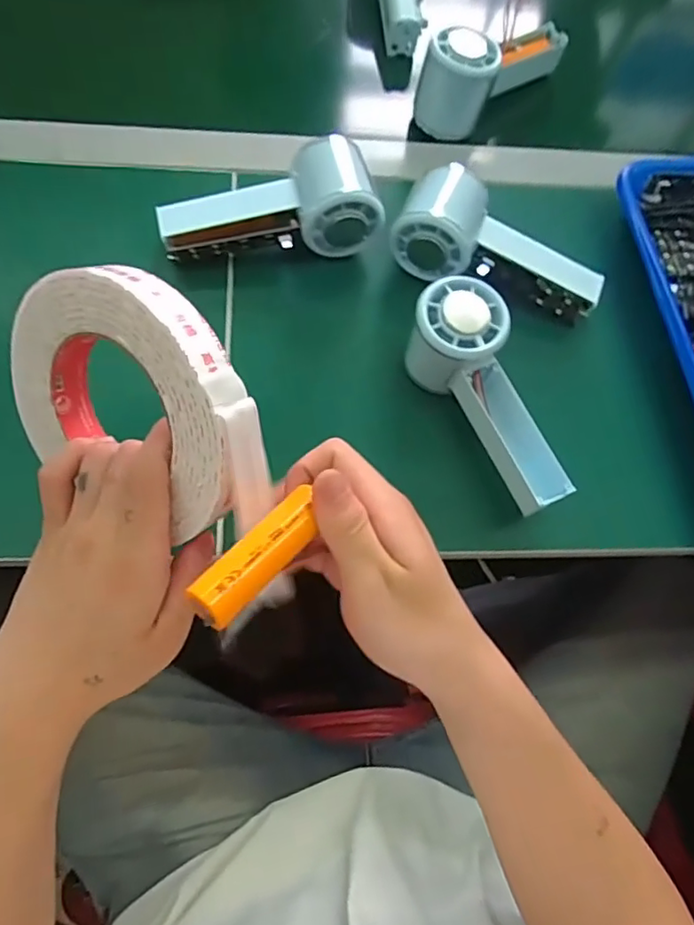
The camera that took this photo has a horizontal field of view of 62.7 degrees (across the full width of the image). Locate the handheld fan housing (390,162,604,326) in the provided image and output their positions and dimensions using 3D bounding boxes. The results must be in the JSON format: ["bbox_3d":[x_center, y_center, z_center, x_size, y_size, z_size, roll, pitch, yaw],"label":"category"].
[{"bbox_3d":[0.111,-0.157,0.415,0.152,0.046,0.073,22,68,-9],"label":"handheld fan housing"}]

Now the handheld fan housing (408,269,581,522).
[{"bbox_3d":[0.085,-0.040,0.370,0.057,0.063,0.147,-25,87,-12],"label":"handheld fan housing"}]

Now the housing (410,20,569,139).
[{"bbox_3d":[0.120,-0.328,0.466,0.133,0.065,0.049,-40,78,-17],"label":"housing"}]

